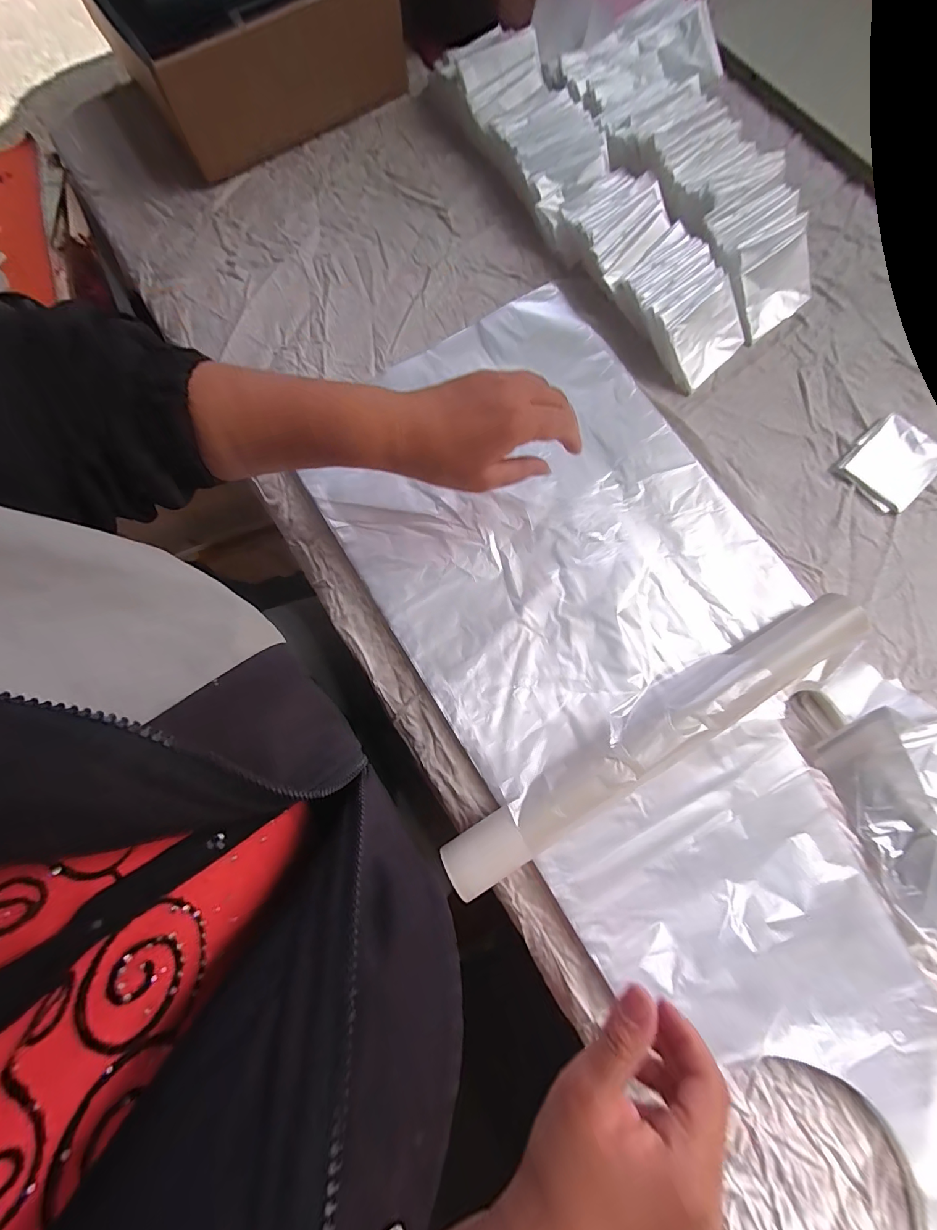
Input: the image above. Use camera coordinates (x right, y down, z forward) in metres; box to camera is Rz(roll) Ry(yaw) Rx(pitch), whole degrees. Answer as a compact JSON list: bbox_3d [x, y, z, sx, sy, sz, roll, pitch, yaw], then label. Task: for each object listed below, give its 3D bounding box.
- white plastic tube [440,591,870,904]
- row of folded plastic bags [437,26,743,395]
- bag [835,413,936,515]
[{"bbox_3d":[0.144,0.092,0.330,0.360,0.039,0.043,-30,79,-6],"label":"white plastic tube"},{"bbox_3d":[0.119,-0.419,0.437,0.099,0.051,0.434,-32,79,-7],"label":"row of folded plastic bags"},{"bbox_3d":[0.390,-0.140,0.399,0.085,0.008,0.068,-41,80,-8],"label":"bag"}]

